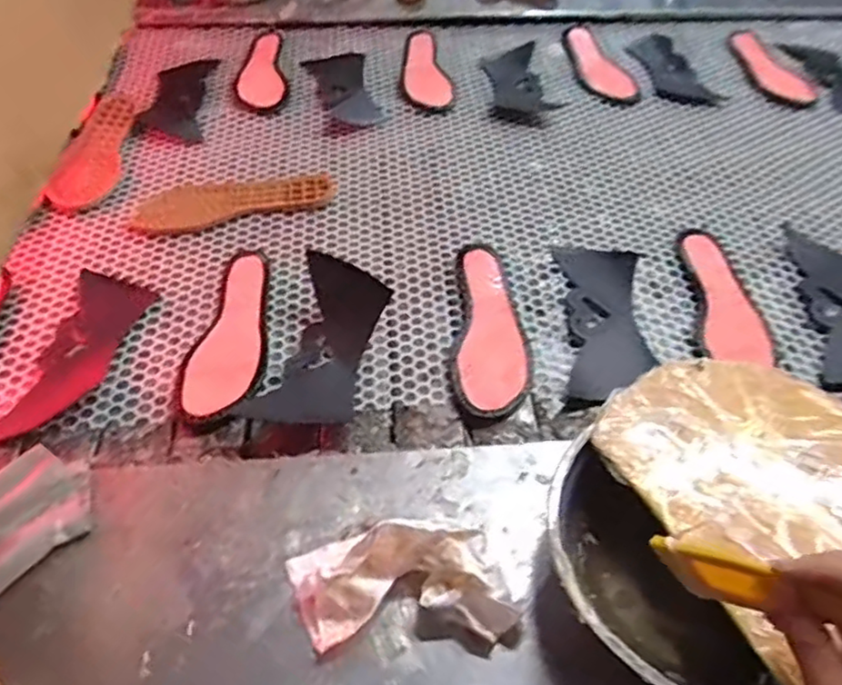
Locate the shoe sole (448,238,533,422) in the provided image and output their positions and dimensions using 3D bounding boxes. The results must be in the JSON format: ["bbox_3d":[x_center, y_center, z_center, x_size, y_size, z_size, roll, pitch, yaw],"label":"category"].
[{"bbox_3d":[0.074,-0.026,0.677,0.074,0.015,0.234,6,48,0],"label":"shoe sole"}]

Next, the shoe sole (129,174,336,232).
[{"bbox_3d":[-0.227,-0.173,0.809,0.237,0.016,0.077,-9,60,-7],"label":"shoe sole"}]

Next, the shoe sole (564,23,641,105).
[{"bbox_3d":[0.276,-0.445,1.036,0.085,0.026,0.261,-2,45,-3],"label":"shoe sole"}]

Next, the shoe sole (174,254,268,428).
[{"bbox_3d":[-0.185,-0.012,0.656,0.075,0.012,0.212,3,50,8],"label":"shoe sole"}]

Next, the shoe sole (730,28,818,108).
[{"bbox_3d":[0.559,-0.429,1.039,0.087,0.027,0.204,0,46,-1],"label":"shoe sole"}]

